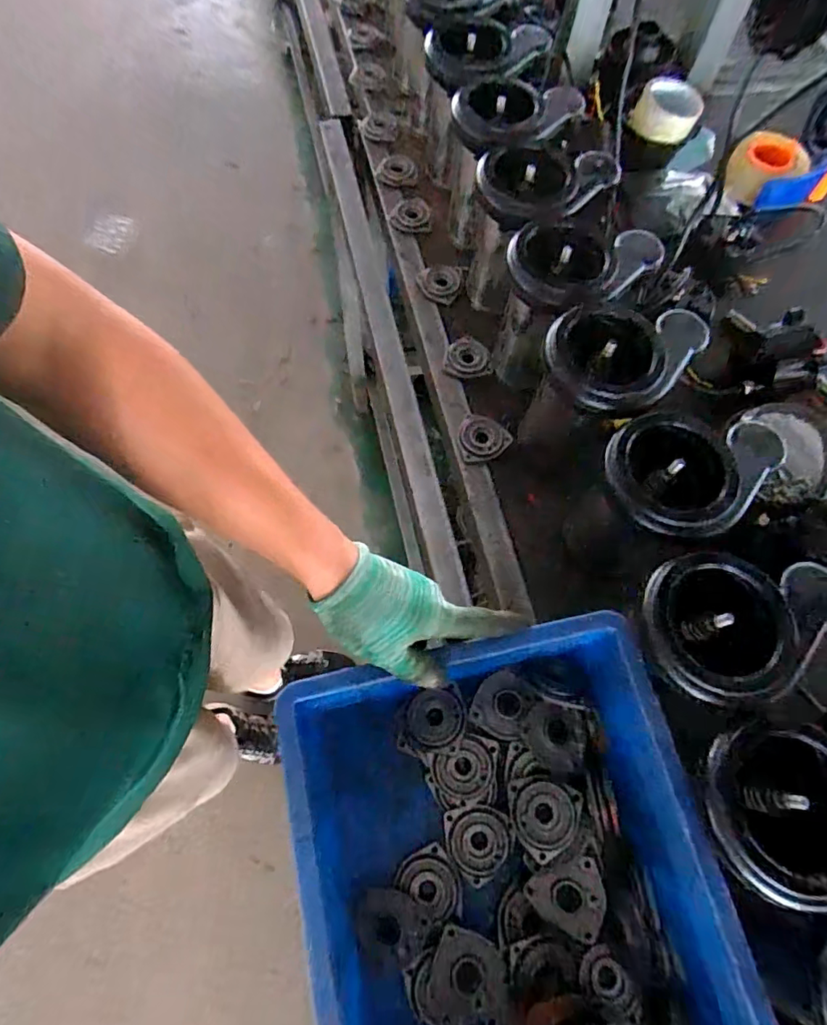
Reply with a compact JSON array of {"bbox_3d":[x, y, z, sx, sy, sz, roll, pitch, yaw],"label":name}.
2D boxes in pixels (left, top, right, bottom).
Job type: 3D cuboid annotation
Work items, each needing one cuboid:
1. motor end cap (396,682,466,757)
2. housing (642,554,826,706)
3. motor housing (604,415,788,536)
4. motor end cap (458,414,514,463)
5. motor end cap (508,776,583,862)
[{"bbox_3d":[0.018,0.205,0.517,0.069,0.022,0.060,-8,63,10],"label":"motor end cap"},{"bbox_3d":[0.267,0.096,0.436,0.158,0.060,0.115,-4,68,-4],"label":"housing"},{"bbox_3d":[0.252,-0.027,0.497,0.122,0.082,0.145,29,69,9],"label":"motor housing"},{"bbox_3d":[0.088,-0.096,0.665,0.063,0.015,0.062,1,67,-2],"label":"motor end cap"},{"bbox_3d":[0.116,0.272,0.468,0.062,0.012,0.063,9,67,1],"label":"motor end cap"}]

